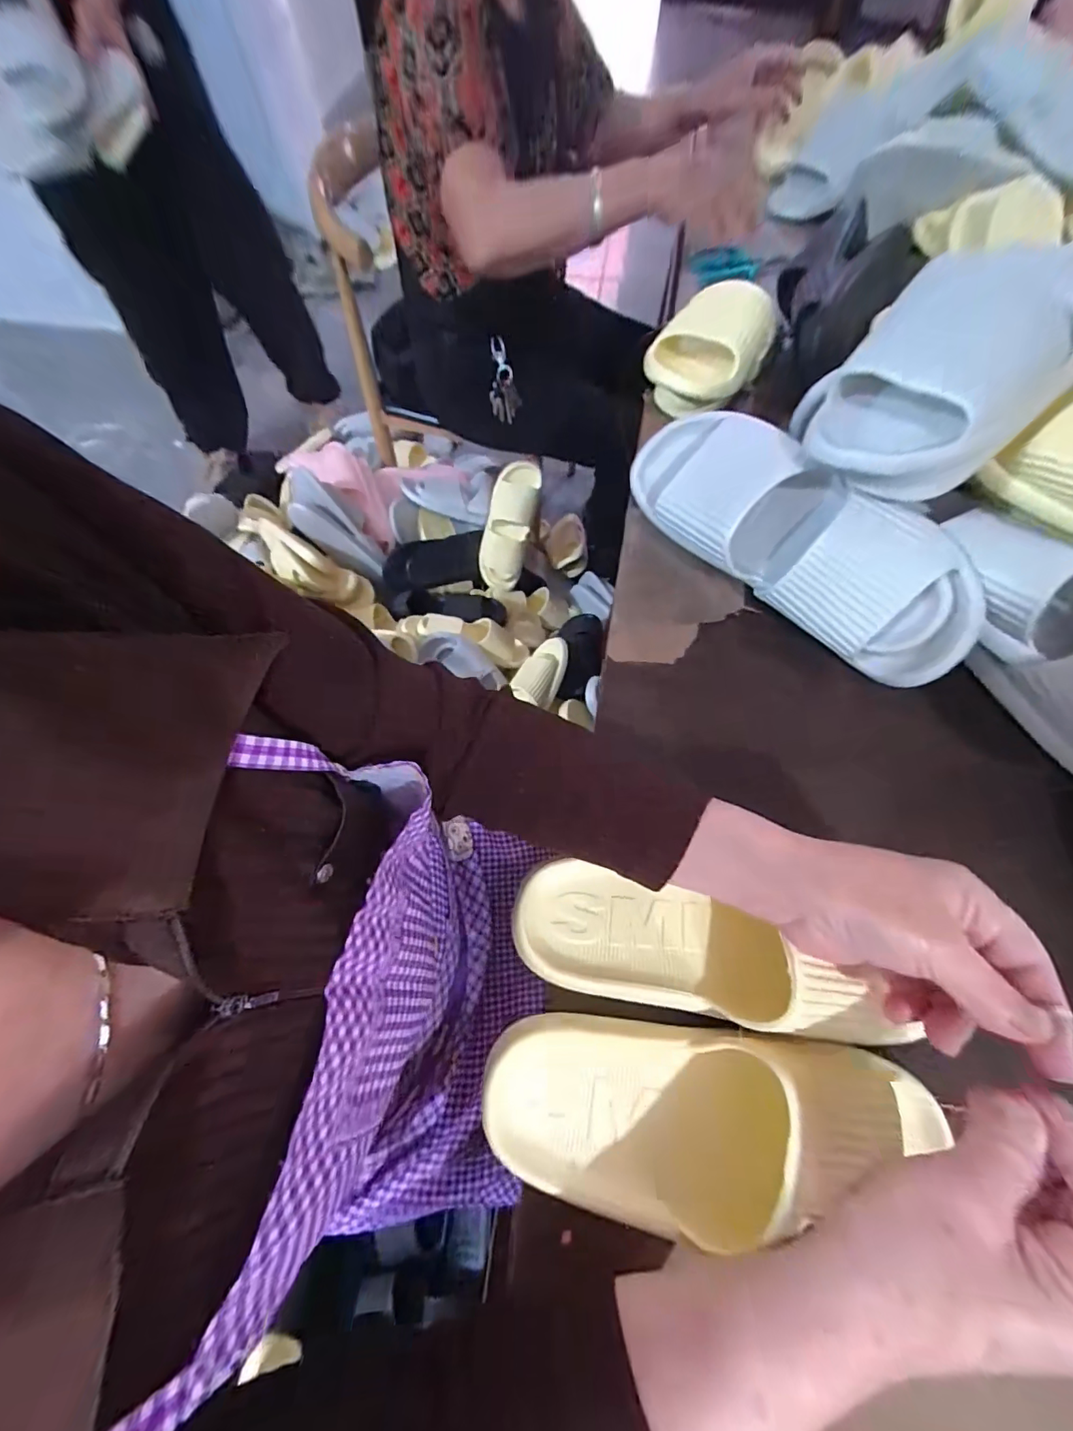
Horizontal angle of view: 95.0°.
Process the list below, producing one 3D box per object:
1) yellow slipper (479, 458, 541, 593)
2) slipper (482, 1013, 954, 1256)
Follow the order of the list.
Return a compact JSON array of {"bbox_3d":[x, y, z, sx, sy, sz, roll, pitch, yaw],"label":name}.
[{"bbox_3d":[-0.068,-0.441,1.163,0.104,0.292,0.064,26,34,11],"label":"yellow slipper"},{"bbox_3d":[0.091,0.229,0.278,0.229,0.090,0.095,-2,67,7],"label":"slipper"}]

